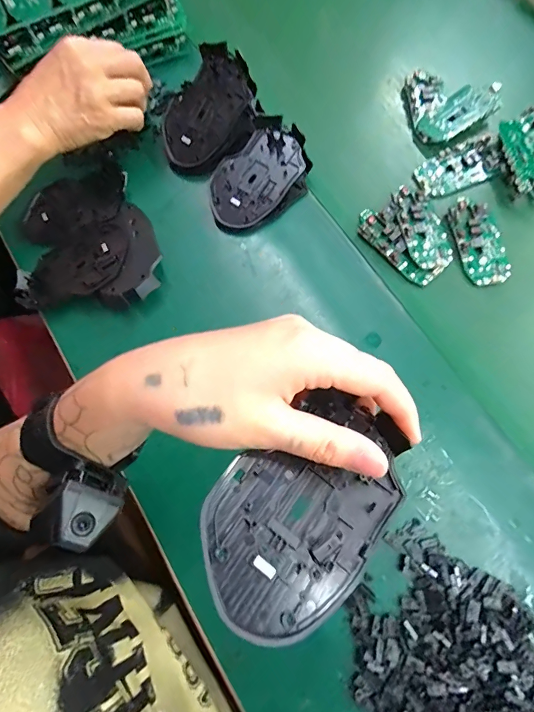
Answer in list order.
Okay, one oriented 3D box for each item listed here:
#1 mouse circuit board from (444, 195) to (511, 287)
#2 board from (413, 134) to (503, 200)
[{"bbox_3d":[0.214,-0.116,0.390,0.047,0.007,0.093,-10,74,-2],"label":"mouse circuit board"},{"bbox_3d":[0.204,-0.202,0.414,0.090,0.012,0.047,-21,75,-5],"label":"board"}]

